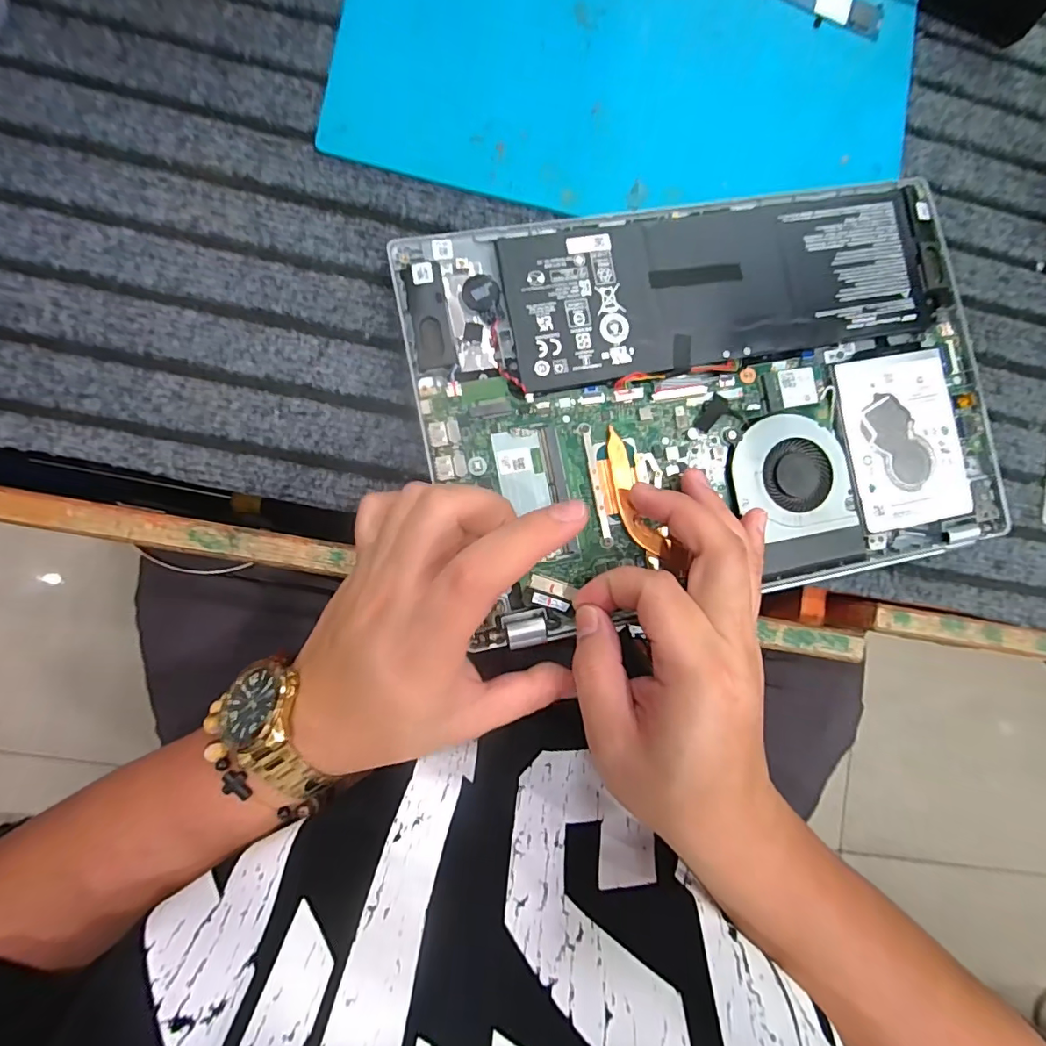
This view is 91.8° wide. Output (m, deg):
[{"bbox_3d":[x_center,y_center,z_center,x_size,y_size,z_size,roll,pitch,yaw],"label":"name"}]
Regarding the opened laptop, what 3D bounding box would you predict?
[{"bbox_3d":[0.106,-0.072,0.282,0.318,0.014,0.216,-12,88,-8],"label":"opened laptop"}]

